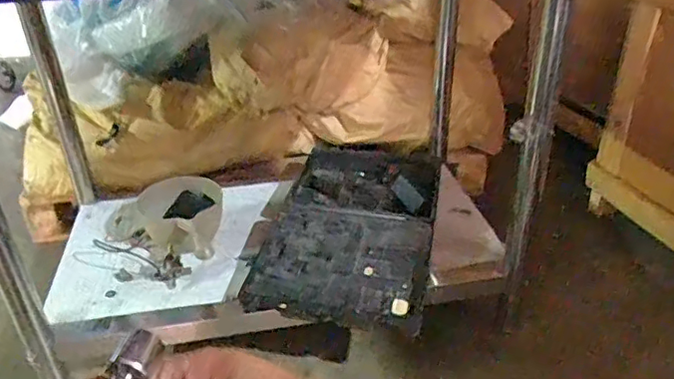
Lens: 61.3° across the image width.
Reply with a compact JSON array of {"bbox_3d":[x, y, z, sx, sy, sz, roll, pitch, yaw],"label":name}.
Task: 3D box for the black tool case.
[{"bbox_3d":[0.043,0.061,1.222,0.328,0.083,0.577,5,32,12],"label":"black tool case"}]

